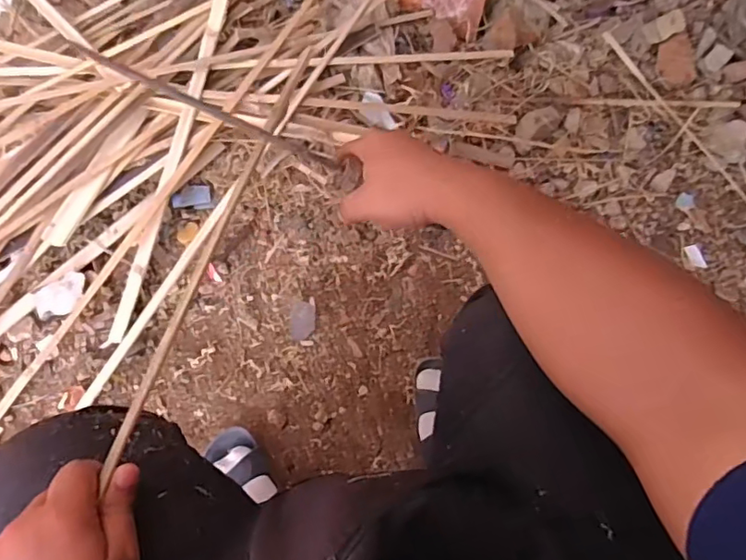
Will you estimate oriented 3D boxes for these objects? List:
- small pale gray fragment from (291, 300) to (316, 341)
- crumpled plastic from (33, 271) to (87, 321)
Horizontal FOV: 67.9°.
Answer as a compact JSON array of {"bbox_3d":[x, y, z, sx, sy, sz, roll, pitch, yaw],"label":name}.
[{"bbox_3d":[-0.109,0.065,0.865,0.038,0.004,0.061,3,72,-1],"label":"small pale gray fragment"},{"bbox_3d":[-0.476,0.025,0.850,0.082,0.024,0.050,-36,77,-12],"label":"crumpled plastic"}]

